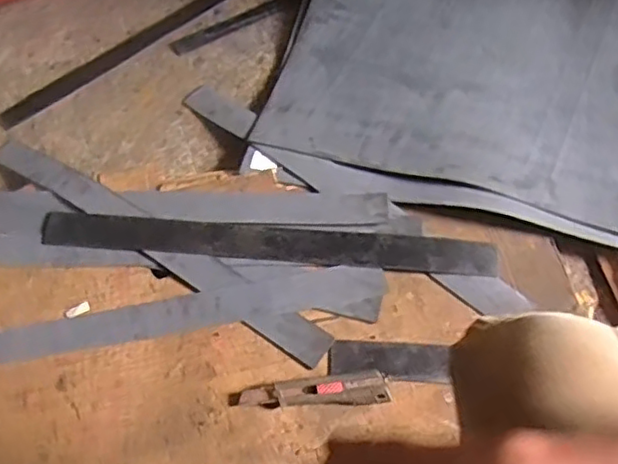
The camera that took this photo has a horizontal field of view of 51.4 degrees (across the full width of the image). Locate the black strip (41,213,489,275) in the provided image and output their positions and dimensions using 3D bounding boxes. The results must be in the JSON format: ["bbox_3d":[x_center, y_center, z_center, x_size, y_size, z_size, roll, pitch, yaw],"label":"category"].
[{"bbox_3d":[-0.062,0.015,0.885,0.622,0.010,0.050,4,69,4],"label":"black strip"}]

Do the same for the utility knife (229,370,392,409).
[{"bbox_3d":[0.000,0.199,0.791,0.191,0.016,0.038,-6,65,-1],"label":"utility knife"}]

